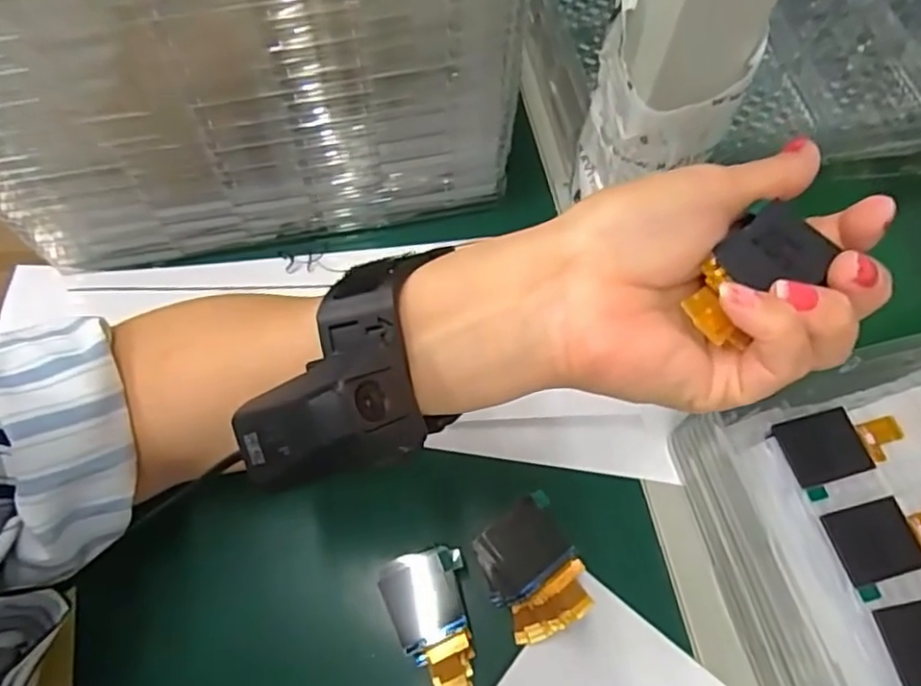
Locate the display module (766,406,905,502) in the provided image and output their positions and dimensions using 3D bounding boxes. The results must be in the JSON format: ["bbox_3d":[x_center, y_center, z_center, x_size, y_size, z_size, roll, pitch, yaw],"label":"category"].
[{"bbox_3d":[0.158,0.041,0.270,0.050,0.004,0.031,-19,68,-9],"label":"display module"}]

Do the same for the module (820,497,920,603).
[{"bbox_3d":[0.170,0.076,0.253,0.050,0.004,0.031,-14,68,-7],"label":"module"}]

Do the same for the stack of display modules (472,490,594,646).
[{"bbox_3d":[0.032,0.106,0.302,0.038,0.045,0.054,-27,70,-12],"label":"stack of display modules"}]

